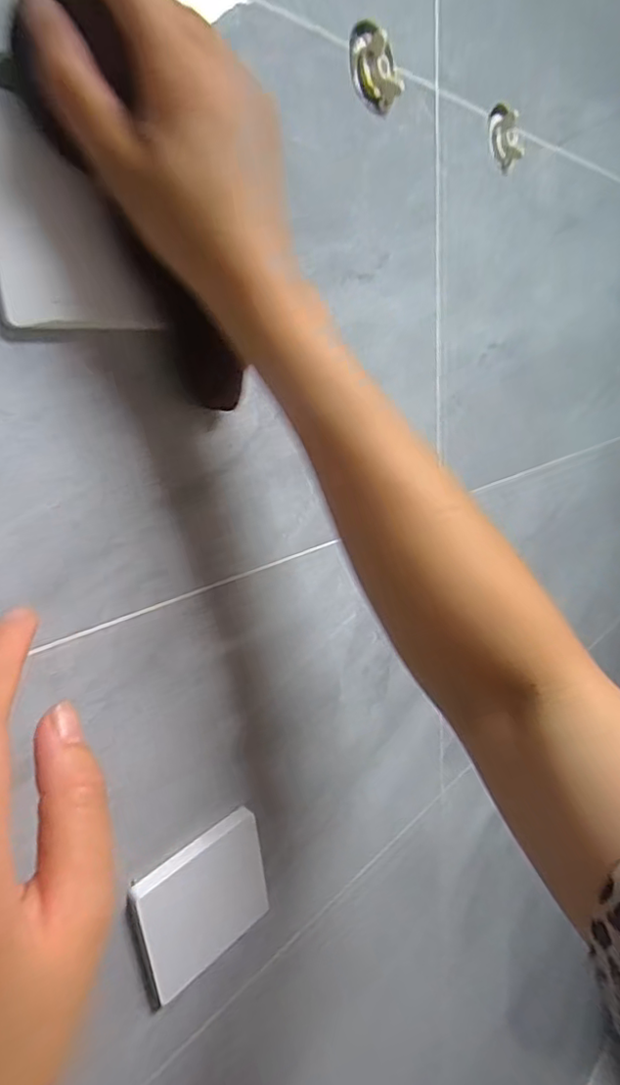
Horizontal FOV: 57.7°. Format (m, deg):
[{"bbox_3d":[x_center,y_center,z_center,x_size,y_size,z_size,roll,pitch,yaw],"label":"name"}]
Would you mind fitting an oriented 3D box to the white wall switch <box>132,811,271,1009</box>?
[{"bbox_3d":[-0.065,0.223,0.350,0.086,0.081,0.013,-18,21,-38],"label":"white wall switch"}]

